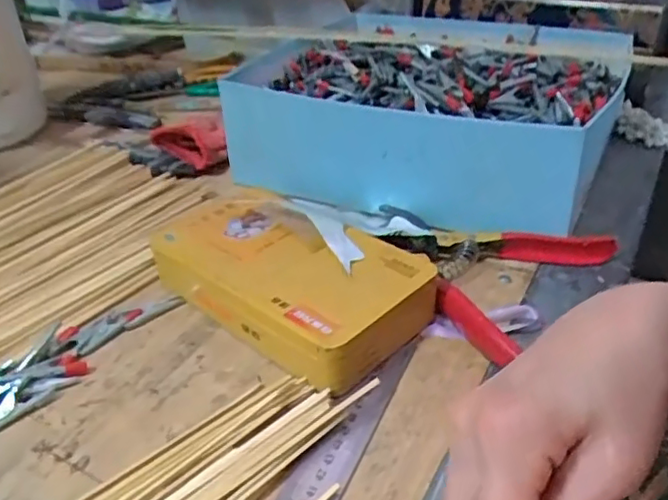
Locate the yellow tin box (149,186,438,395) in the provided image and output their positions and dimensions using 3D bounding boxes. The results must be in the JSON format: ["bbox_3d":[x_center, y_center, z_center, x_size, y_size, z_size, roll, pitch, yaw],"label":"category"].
[{"bbox_3d":[-0.029,0.016,0.418,0.189,0.044,0.103,28,43,35],"label":"yellow tin box"}]

